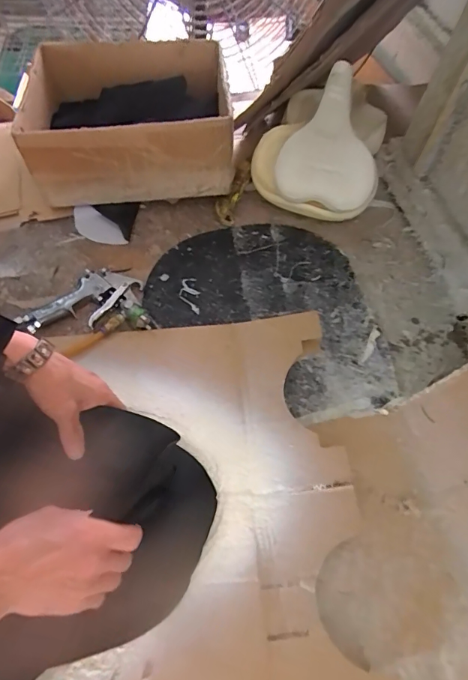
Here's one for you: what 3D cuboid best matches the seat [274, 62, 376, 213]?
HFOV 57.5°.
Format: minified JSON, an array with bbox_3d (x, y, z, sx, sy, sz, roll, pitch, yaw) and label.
[{"bbox_3d":[0.163,-0.343,0.713,0.161,0.055,0.257,11,88,5],"label":"seat"}]

